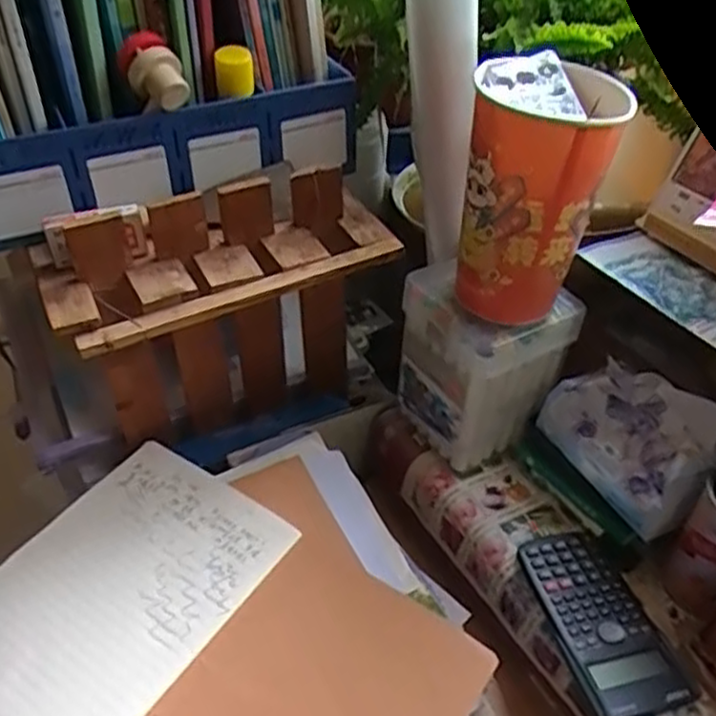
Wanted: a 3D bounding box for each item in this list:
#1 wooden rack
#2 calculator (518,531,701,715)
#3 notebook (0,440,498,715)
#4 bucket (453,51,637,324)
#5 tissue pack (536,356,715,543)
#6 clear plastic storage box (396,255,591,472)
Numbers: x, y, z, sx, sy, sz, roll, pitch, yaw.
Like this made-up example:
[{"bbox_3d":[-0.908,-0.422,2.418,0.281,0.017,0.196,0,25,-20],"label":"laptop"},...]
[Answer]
[{"bbox_3d":[-0.109,-0.029,0.628,0.255,0.221,0.098,-17,45,-19],"label":"wooden rack"},{"bbox_3d":[0.187,0.202,0.570,0.078,0.014,0.147,-10,43,-12],"label":"calculator"},{"bbox_3d":[-0.117,0.226,0.533,0.347,0.045,0.251,25,47,25],"label":"notebook"},{"bbox_3d":[0.133,-0.125,0.570,0.093,0.174,0.104,14,43,15],"label":"bucket"},{"bbox_3d":[0.218,0.062,0.598,0.071,0.085,0.138,-27,49,-28],"label":"tissue pack"},{"bbox_3d":[0.110,0.001,0.680,0.112,0.150,0.116,-23,47,-24],"label":"clear plastic storage box"}]

